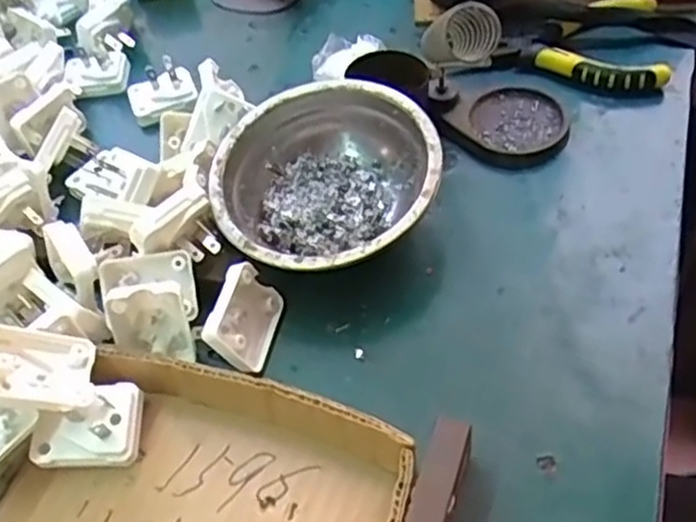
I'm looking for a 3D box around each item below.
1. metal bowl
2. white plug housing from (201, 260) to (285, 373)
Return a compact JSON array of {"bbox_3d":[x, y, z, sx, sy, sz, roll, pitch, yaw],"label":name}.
[{"bbox_3d":[-0.012,-0.041,0.397,0.124,0.054,0.120,-3,52,4],"label":"metal bowl"},{"bbox_3d":[-0.052,0.030,0.361,0.015,0.040,0.048,-19,41,36],"label":"white plug housing"}]

